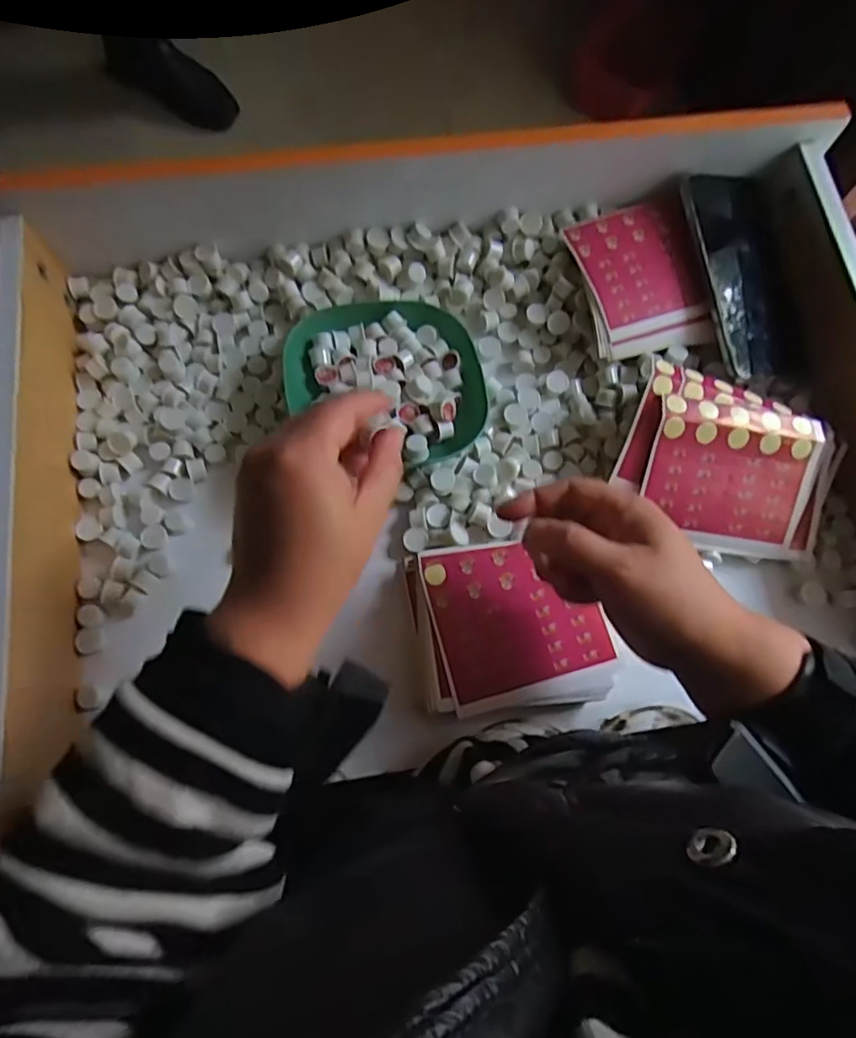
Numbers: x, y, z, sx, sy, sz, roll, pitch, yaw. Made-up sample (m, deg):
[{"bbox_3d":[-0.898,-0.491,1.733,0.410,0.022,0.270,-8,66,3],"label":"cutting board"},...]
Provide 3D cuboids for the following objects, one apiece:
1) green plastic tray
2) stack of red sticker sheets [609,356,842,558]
[{"bbox_3d":[-0.031,-0.100,0.423,0.133,0.027,0.128,-17,76,-7],"label":"green plastic tray"},{"bbox_3d":[0.212,-0.036,0.411,0.153,0.030,0.109,20,99,-6],"label":"stack of red sticker sheets"}]

